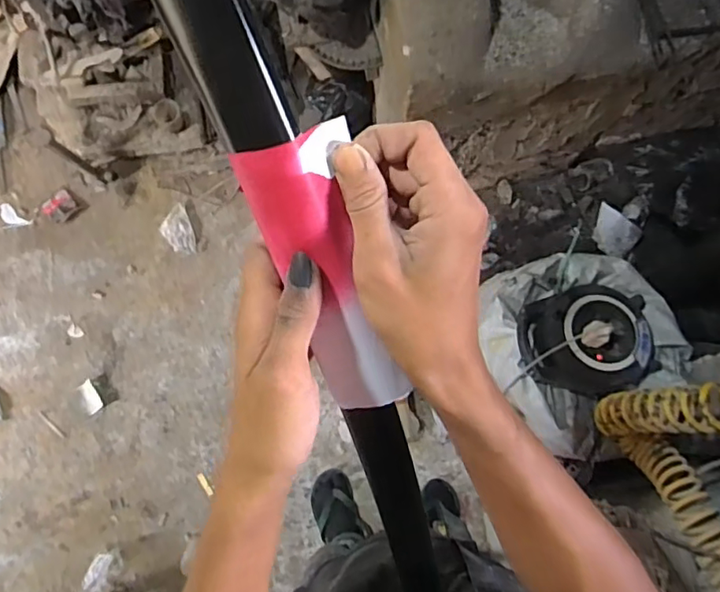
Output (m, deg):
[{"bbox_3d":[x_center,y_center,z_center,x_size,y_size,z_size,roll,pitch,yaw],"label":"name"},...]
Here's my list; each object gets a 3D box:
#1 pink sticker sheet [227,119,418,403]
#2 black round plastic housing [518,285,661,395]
[{"bbox_3d":[-0.013,-0.002,0.300,0.051,0.165,0.016,-19,32,-4],"label":"pink sticker sheet"},{"bbox_3d":[0.425,0.079,1.050,0.251,0.114,0.196,-18,76,-3],"label":"black round plastic housing"}]

